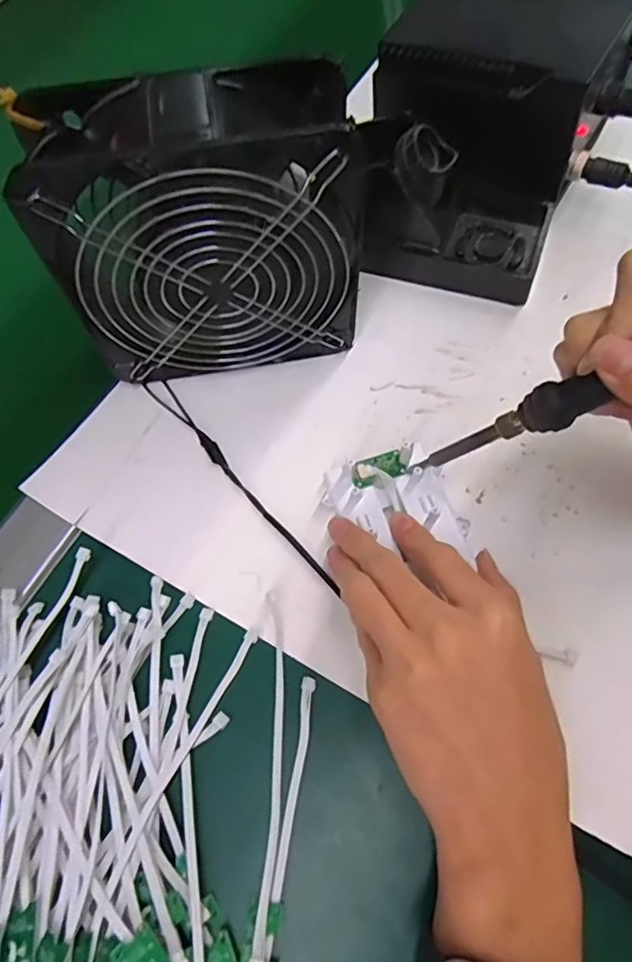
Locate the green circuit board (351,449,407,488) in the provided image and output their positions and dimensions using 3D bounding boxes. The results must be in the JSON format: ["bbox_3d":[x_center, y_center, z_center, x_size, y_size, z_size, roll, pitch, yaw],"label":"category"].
[{"bbox_3d":[0.034,-0.007,0.313,0.030,0.005,0.015,-17,66,-9],"label":"green circuit board"}]

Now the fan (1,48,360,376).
[{"bbox_3d":[-0.054,-0.122,0.299,0.148,0.150,0.061,-10,67,-2],"label":"fan"}]

